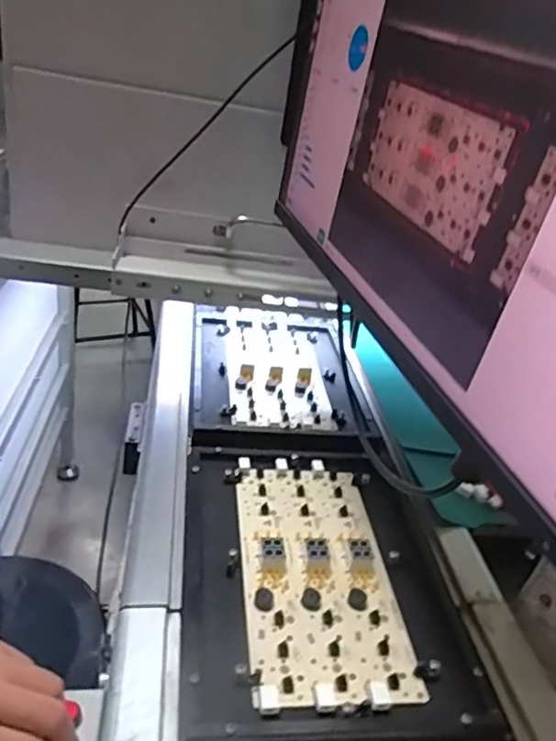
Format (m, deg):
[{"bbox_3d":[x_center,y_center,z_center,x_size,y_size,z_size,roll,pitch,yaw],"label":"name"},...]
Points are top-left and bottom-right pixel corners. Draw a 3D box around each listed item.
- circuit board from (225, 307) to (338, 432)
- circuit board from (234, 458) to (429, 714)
[{"bbox_3d":[-0.006,-0.013,0.828,0.128,0.024,0.305,5,29,-10],"label":"circuit board"},{"bbox_3d":[0.033,0.173,0.525,0.130,0.024,0.262,5,29,-10],"label":"circuit board"}]

